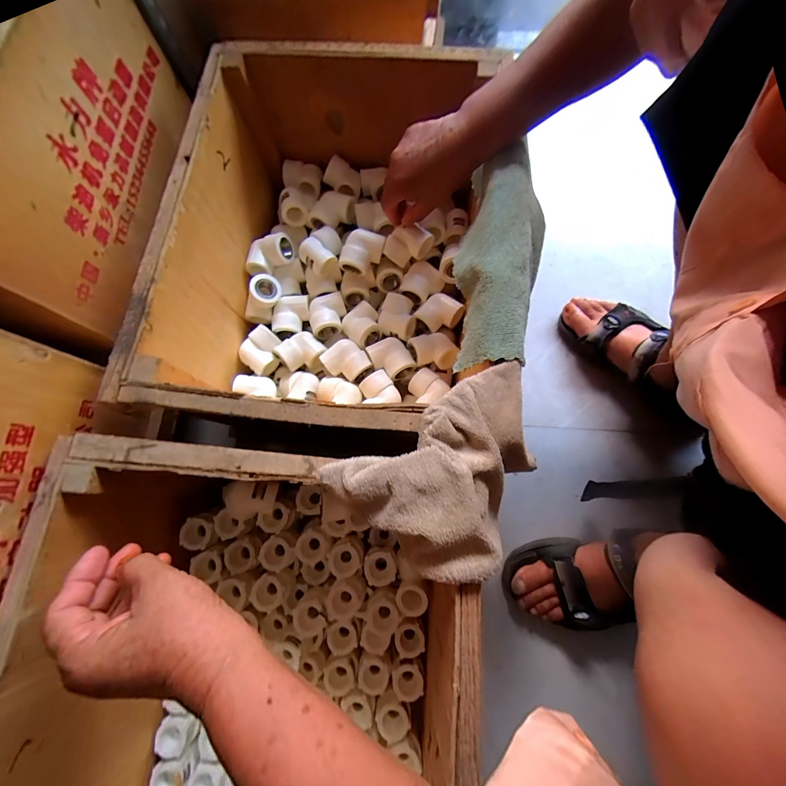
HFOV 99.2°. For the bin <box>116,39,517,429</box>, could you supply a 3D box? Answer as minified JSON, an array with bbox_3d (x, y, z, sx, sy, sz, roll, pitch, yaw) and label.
[{"bbox_3d":[-0.074,-0.171,0.414,0.312,0.182,0.456,2,75,2],"label":"bin"}]

